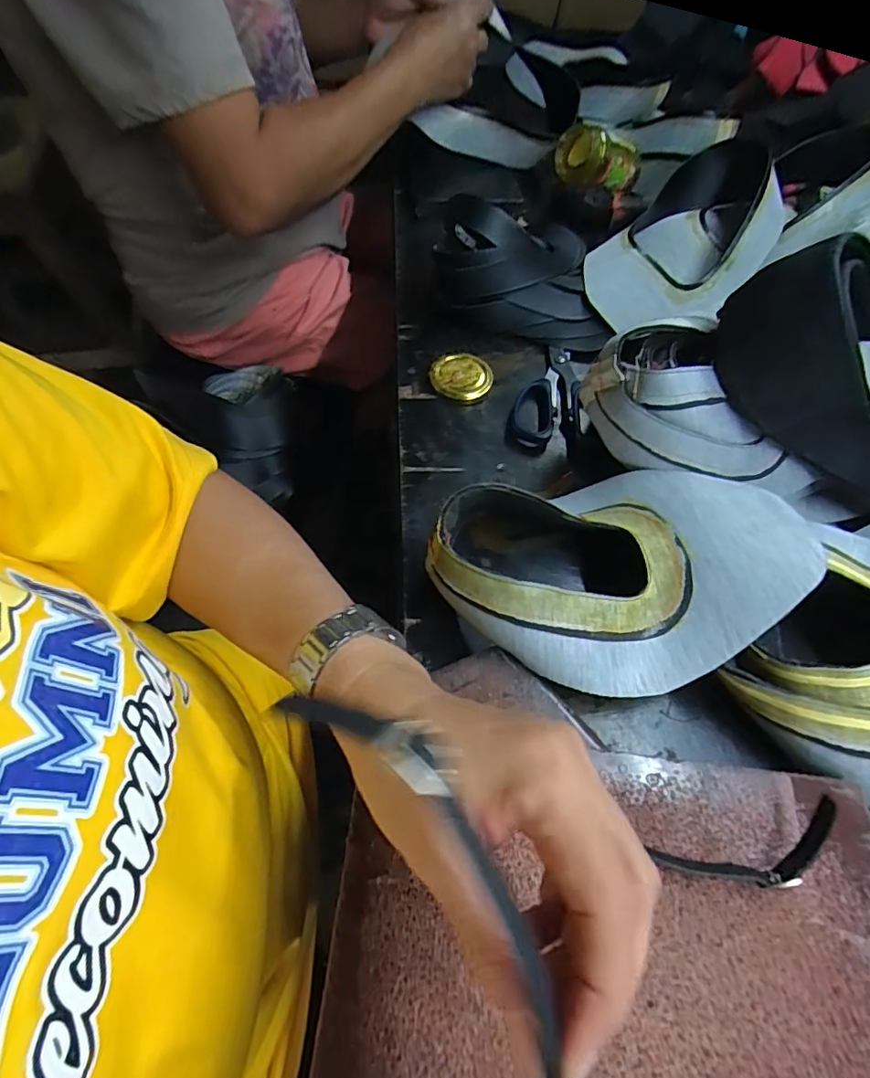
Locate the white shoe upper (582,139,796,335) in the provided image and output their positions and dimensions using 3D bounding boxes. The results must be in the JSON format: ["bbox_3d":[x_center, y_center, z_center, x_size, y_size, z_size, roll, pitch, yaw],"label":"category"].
[{"bbox_3d":[0.257,-0.302,0.525,0.137,0.094,0.255,40,64,18],"label":"white shoe upper"}]

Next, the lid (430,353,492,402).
[{"bbox_3d":[0.025,-0.152,0.486,0.056,0.018,0.052,7,59,0],"label":"lid"}]

